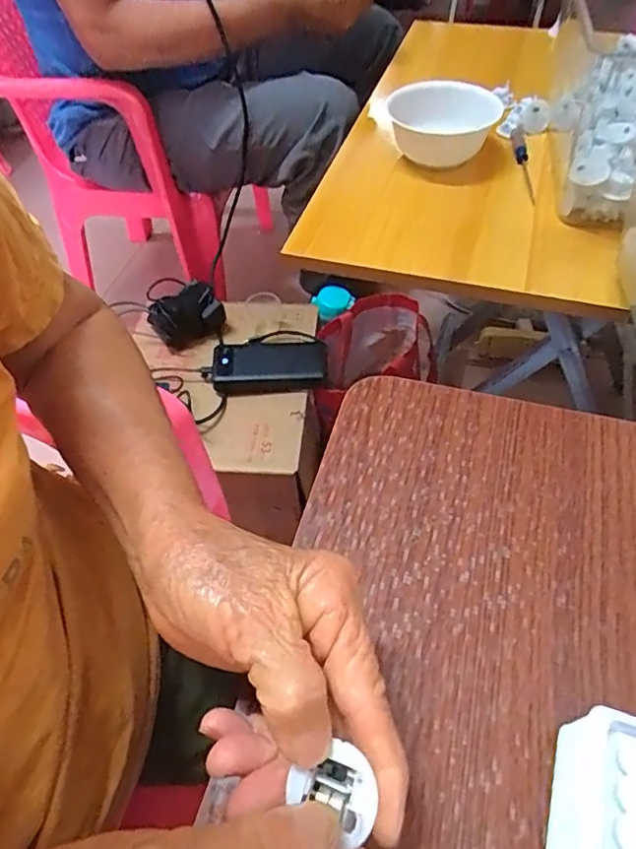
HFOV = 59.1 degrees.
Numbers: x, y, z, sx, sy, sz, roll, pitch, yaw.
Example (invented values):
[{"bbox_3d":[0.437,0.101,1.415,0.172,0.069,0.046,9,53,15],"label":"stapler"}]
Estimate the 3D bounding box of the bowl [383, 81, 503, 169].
[{"bbox_3d":[0.127,-0.313,0.587,0.107,0.052,0.107,4,52,7],"label":"bowl"}]

